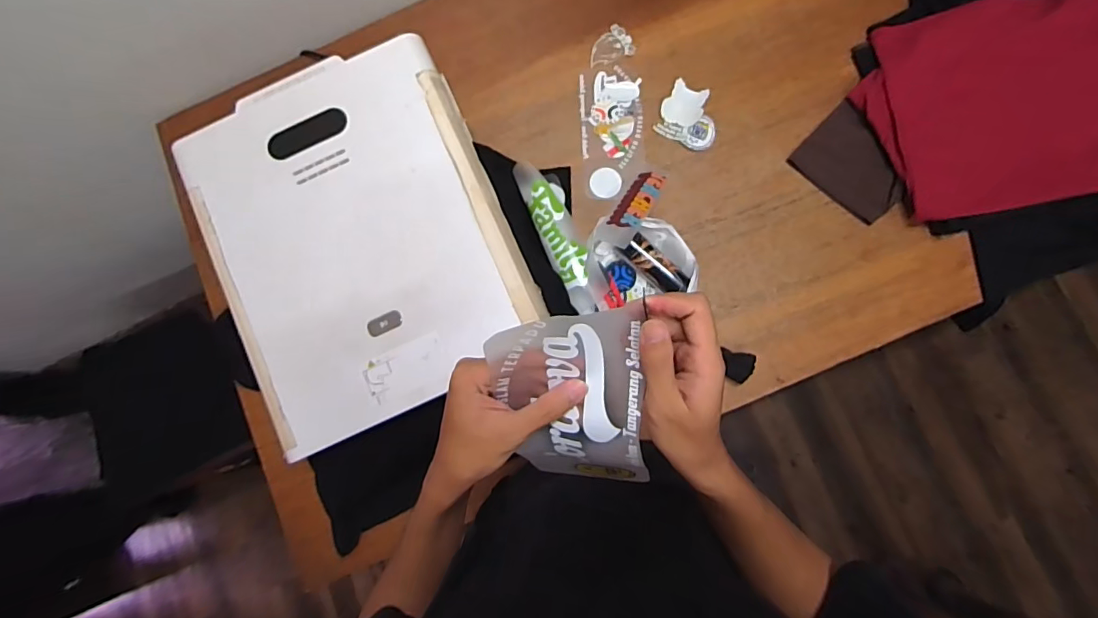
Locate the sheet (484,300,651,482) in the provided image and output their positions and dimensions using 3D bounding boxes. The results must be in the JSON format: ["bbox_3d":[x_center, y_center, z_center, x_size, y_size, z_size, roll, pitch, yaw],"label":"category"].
[{"bbox_3d":[0.017,0.072,0.354,0.098,0.023,0.153,-4,119,7],"label":"sheet"}]

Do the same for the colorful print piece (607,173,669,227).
[{"bbox_3d":[0.147,-0.178,0.810,0.049,0.009,0.139,33,64,8],"label":"colorful print piece"}]

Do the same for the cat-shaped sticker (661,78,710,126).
[{"bbox_3d":[0.234,-0.352,0.850,0.068,0.004,0.075,29,88,11],"label":"cat-shaped sticker"}]

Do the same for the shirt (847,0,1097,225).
[{"bbox_3d":[0.783,-0.328,0.767,0.510,0.079,0.313,-8,83,4],"label":"shirt"}]

